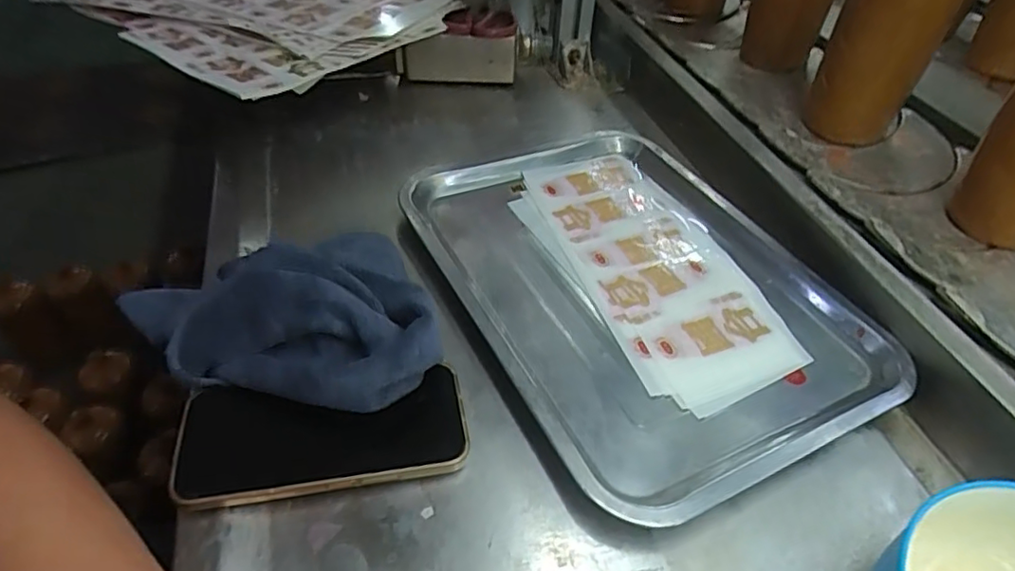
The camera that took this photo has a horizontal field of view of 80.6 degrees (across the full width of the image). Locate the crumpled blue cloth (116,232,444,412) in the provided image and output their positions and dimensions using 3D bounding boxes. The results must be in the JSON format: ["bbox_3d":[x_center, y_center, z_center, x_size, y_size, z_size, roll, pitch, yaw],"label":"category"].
[{"bbox_3d":[-0.136,0.029,0.372,0.169,0.060,0.149,-17,47,-21],"label":"crumpled blue cloth"}]

